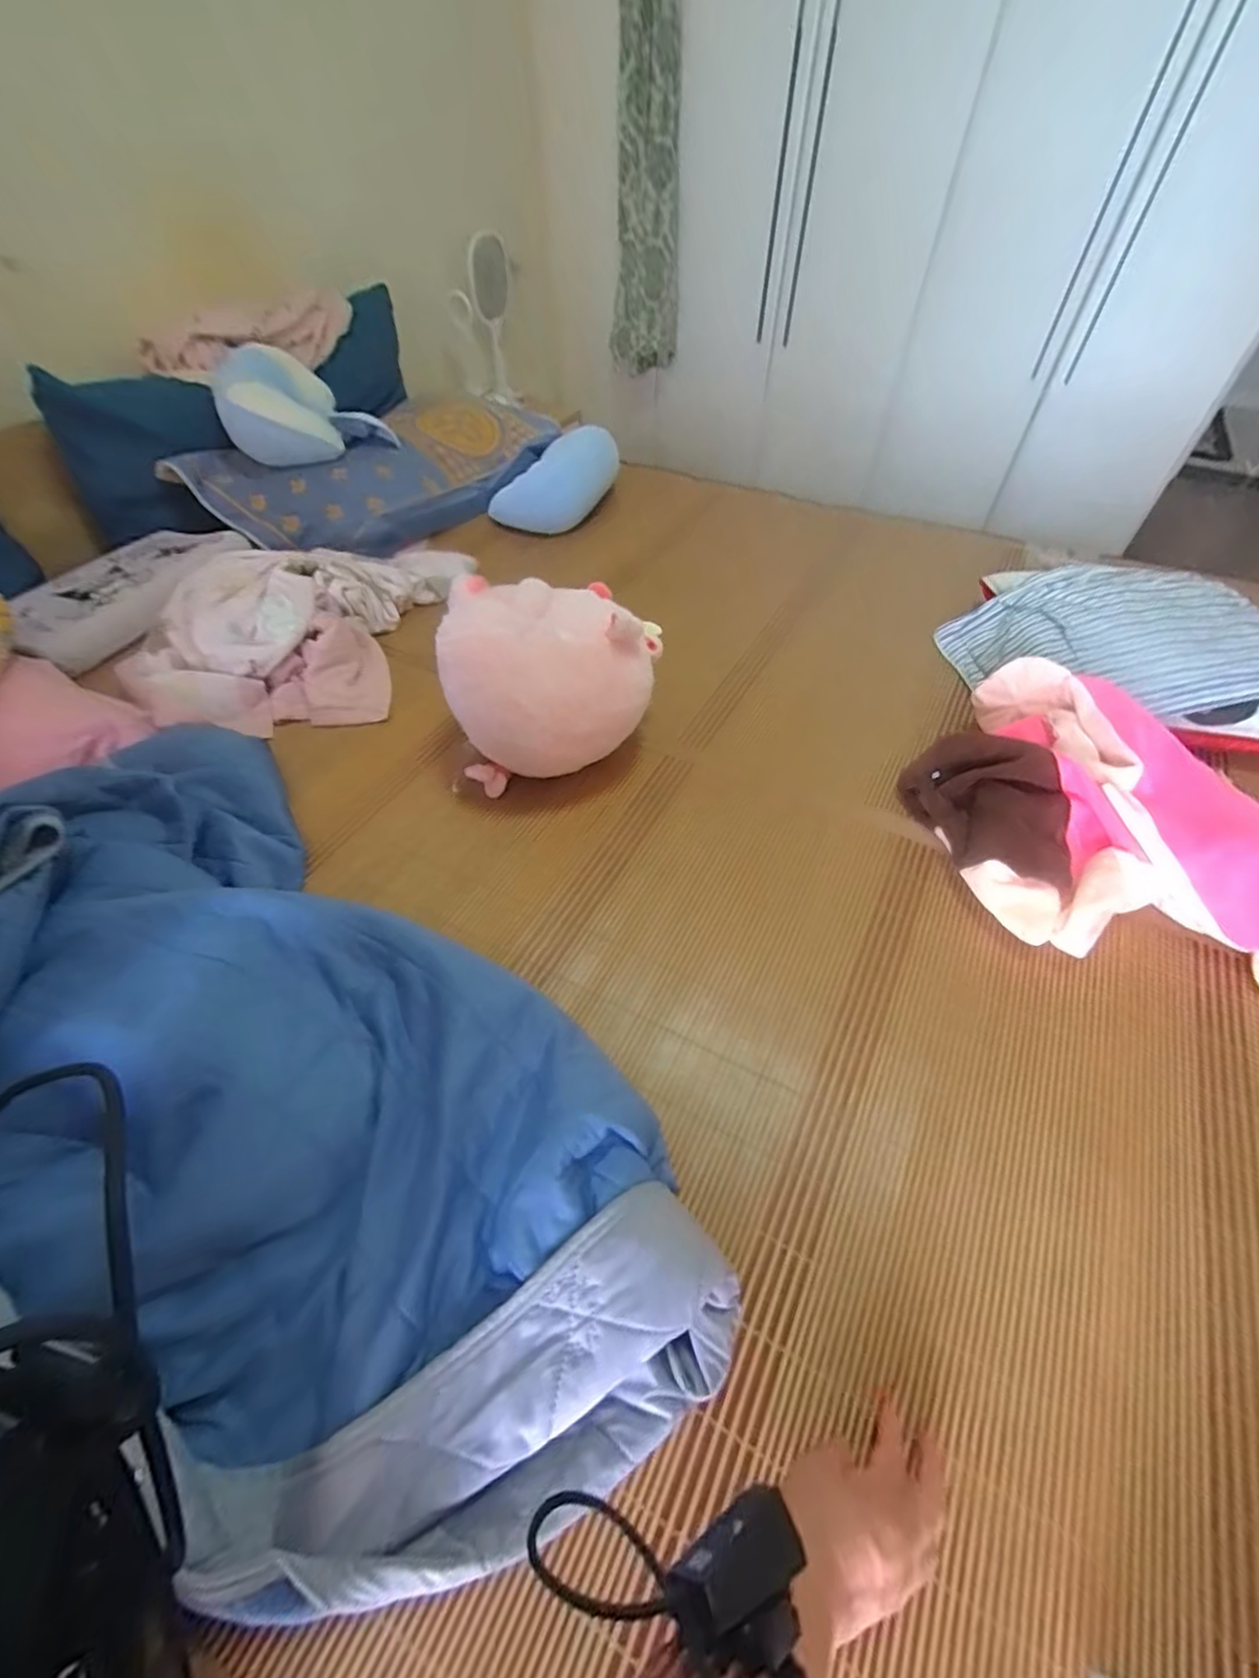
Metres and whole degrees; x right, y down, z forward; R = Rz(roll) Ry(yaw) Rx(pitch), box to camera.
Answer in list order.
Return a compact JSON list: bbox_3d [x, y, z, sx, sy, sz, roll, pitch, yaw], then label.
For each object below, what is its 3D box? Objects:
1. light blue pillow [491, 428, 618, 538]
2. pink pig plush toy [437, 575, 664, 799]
[{"bbox_3d":[-0.167,-0.799,1.378,0.312,0.106,0.226,-35,58,0],"label":"light blue pillow"},{"bbox_3d":[-0.101,-0.194,0.786,0.260,0.207,0.185,-5,52,-3],"label":"pink pig plush toy"}]

